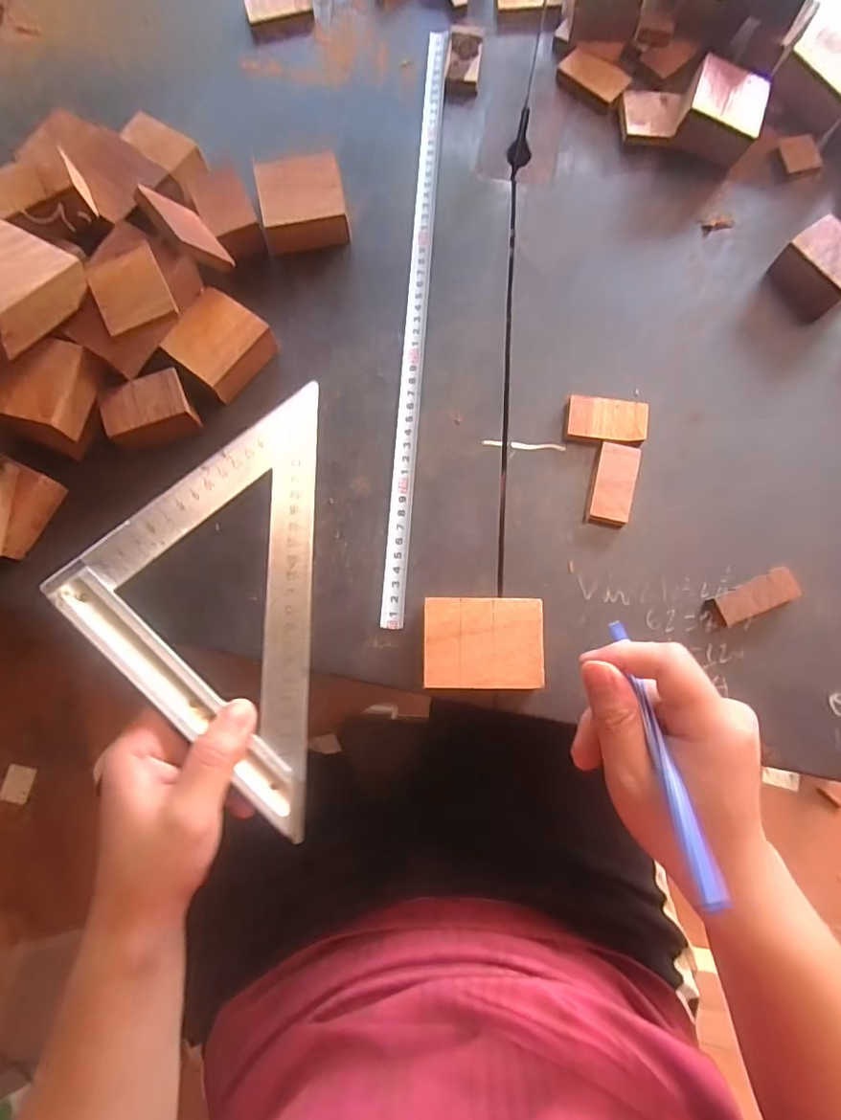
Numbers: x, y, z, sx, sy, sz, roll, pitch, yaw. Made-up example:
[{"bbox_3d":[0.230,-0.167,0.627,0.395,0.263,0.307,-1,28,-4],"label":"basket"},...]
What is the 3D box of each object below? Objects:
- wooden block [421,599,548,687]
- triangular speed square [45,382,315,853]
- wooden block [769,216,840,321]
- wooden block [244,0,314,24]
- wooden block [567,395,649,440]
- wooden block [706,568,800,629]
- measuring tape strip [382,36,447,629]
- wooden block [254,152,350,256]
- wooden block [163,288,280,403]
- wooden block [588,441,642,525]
[{"bbox_3d":[0.039,0.053,0.355,0.072,0.029,0.054,0,78,0],"label":"wooden block"},{"bbox_3d":[-0.124,0.019,0.311,0.128,0.009,0.247,4,78,-20],"label":"triangular speed square"},{"bbox_3d":[0.291,-0.211,0.405,0.045,0.030,0.054,-36,80,-7],"label":"wooden block"},{"bbox_3d":[-0.119,-0.467,0.471,0.055,0.014,0.019,-13,78,-3],"label":"wooden block"},{"bbox_3d":[0.131,-0.099,0.394,0.054,0.010,0.031,3,78,1],"label":"wooden block"},{"bbox_3d":[0.218,0.025,0.365,0.053,0.013,0.022,-25,79,-5],"label":"wooden block"},{"bbox_3d":[-0.002,-0.192,0.417,0.015,0.005,0.479,5,78,-2],"label":"measuring tape strip"},{"bbox_3d":[-0.088,-0.265,0.419,0.060,0.030,0.058,-9,78,-2],"label":"wooden block"},{"bbox_3d":[-0.142,-0.152,0.397,0.055,0.029,0.060,38,81,8],"label":"wooden block"},{"bbox_3d":[0.133,-0.054,0.384,0.027,0.010,0.057,12,78,3],"label":"wooden block"}]

